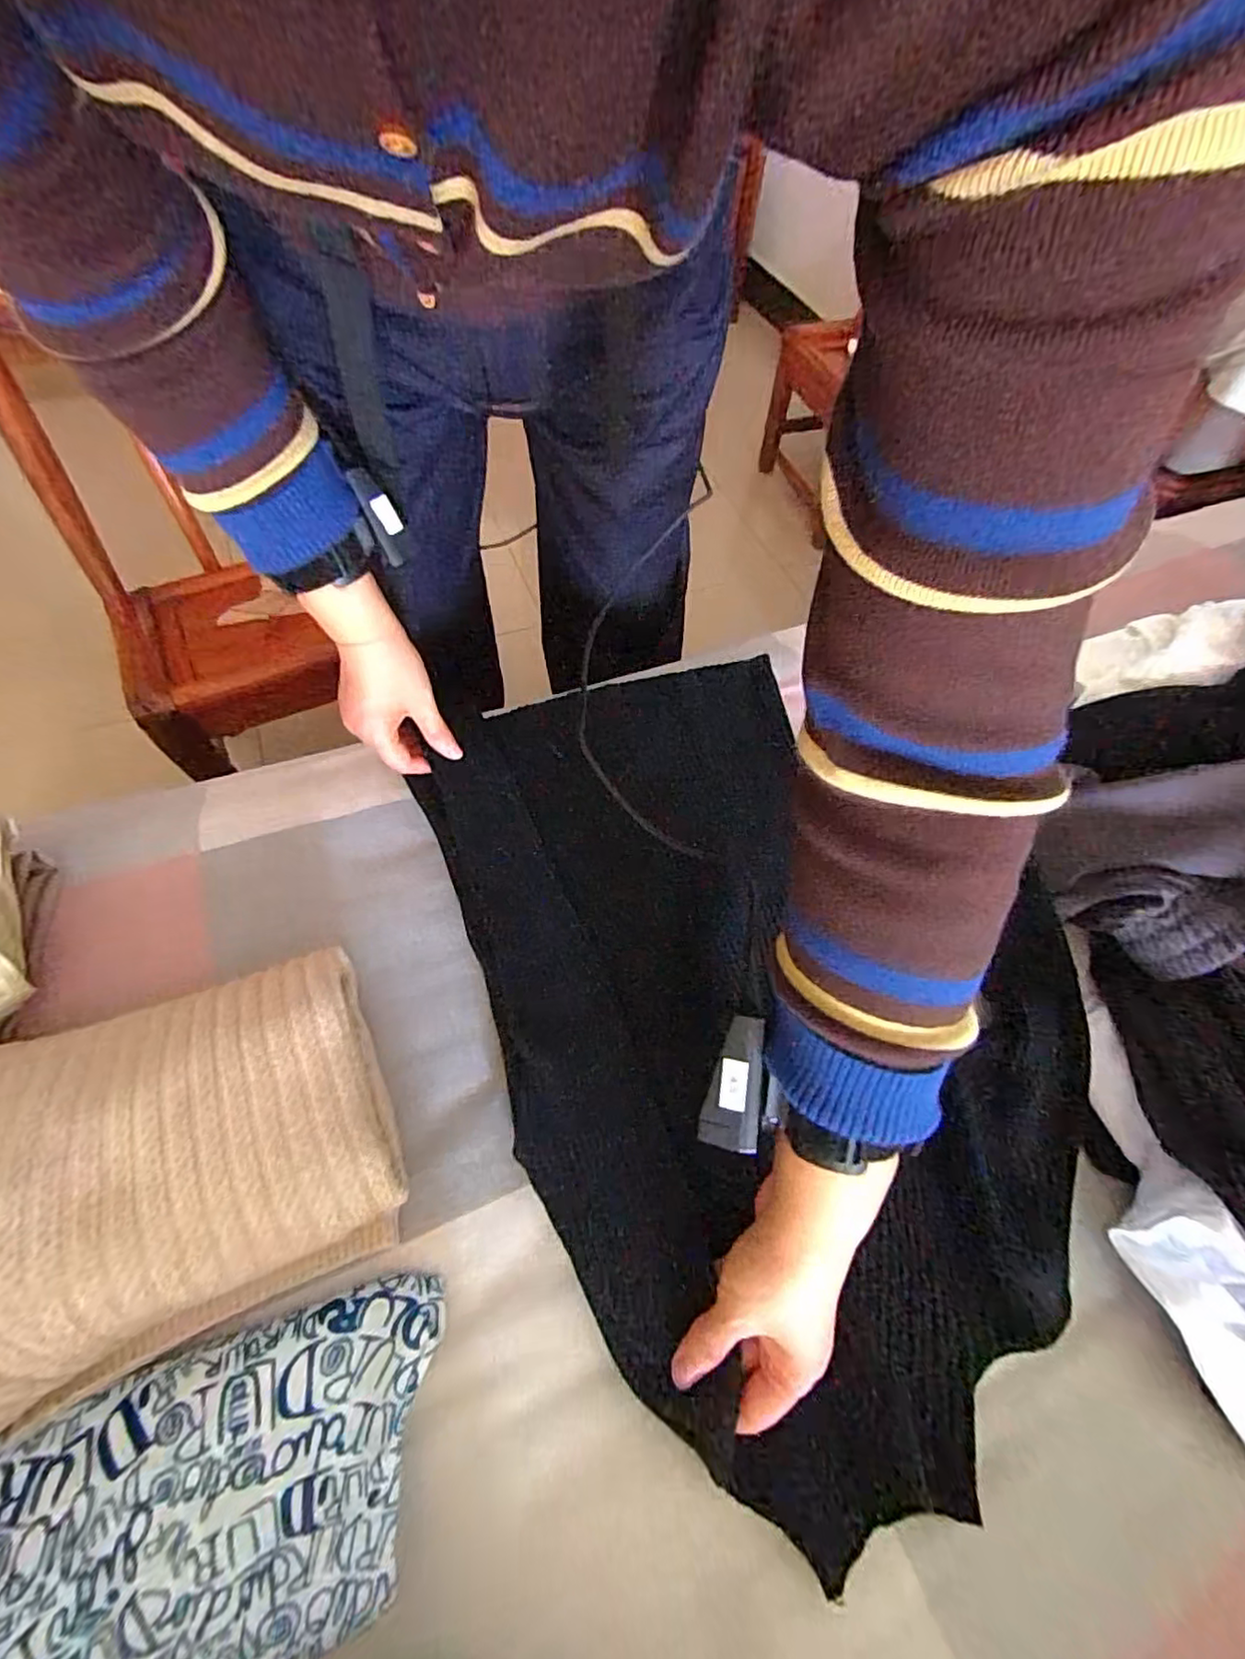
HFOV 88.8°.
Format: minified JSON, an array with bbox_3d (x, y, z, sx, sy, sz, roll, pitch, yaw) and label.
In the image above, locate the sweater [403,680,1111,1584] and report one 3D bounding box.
[{"bbox_3d":[0.101,0.096,0.464,0.385,0.031,0.551,-18,62,-13],"label":"sweater"}]

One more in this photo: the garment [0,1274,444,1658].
[{"bbox_3d":[-0.230,0.332,0.294,0.289,0.040,0.129,-14,61,-11],"label":"garment"}]

